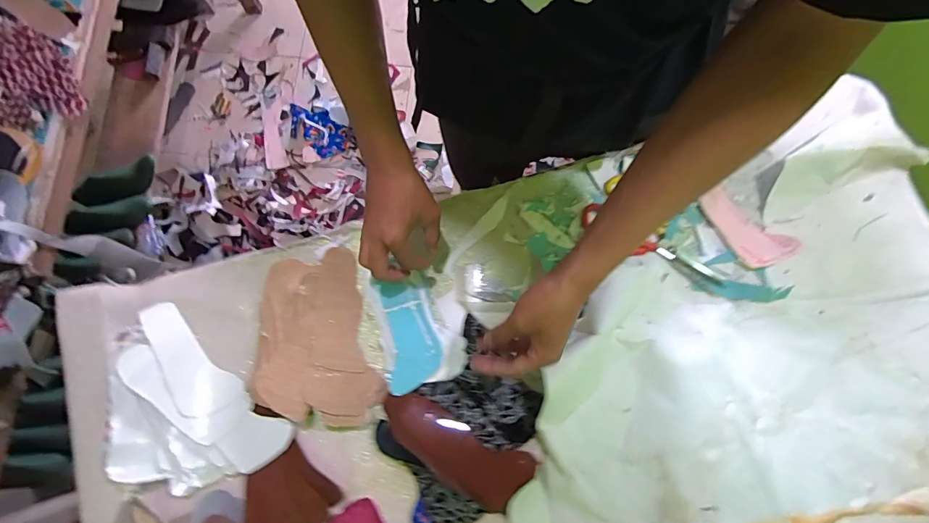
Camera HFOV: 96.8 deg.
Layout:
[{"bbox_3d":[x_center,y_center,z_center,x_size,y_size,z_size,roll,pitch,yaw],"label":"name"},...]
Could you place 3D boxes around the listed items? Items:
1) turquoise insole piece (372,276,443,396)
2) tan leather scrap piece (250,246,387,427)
[{"bbox_3d":[-0.072,0.090,0.533,0.068,0.016,0.145,-12,76,-4],"label":"turquoise insole piece"},{"bbox_3d":[-0.197,0.099,0.528,0.140,0.042,0.220,-12,77,-4],"label":"tan leather scrap piece"}]

